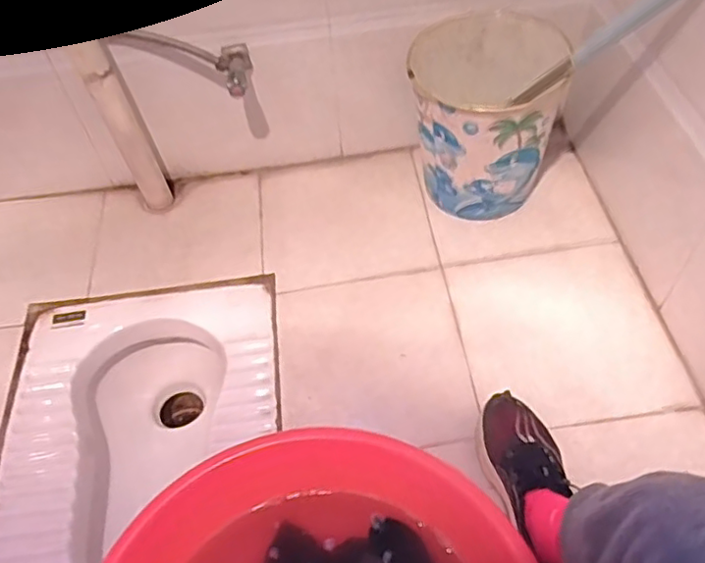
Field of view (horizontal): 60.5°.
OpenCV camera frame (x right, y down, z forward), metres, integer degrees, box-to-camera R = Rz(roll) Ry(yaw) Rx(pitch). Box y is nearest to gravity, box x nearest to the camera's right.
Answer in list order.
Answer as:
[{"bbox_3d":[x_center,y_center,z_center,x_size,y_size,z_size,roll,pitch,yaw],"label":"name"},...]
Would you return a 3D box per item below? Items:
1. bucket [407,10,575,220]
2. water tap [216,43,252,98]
[{"bbox_3d":[0.220,-0.270,1.021,0.233,0.288,0.241,-2,53,3],"label":"bucket"},{"bbox_3d":[-0.189,-0.341,0.979,0.055,0.047,0.085,-12,53,-5],"label":"water tap"}]

